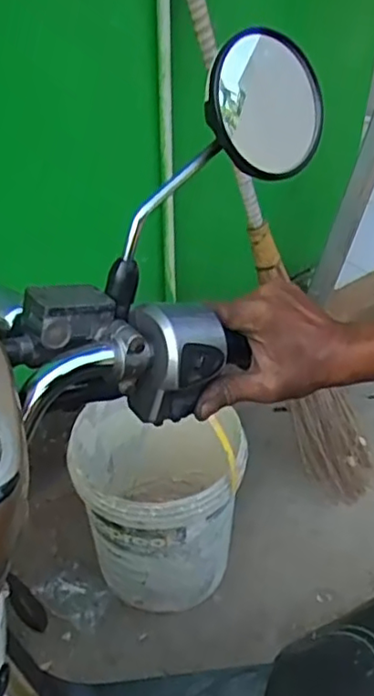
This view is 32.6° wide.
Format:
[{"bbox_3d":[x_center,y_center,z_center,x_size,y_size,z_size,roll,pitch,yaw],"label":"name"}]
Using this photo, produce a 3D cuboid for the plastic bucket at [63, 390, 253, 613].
[{"bbox_3d":[-0.046,0.275,1.194,0.285,0.365,0.280,-1,41,1],"label":"plastic bucket"}]

